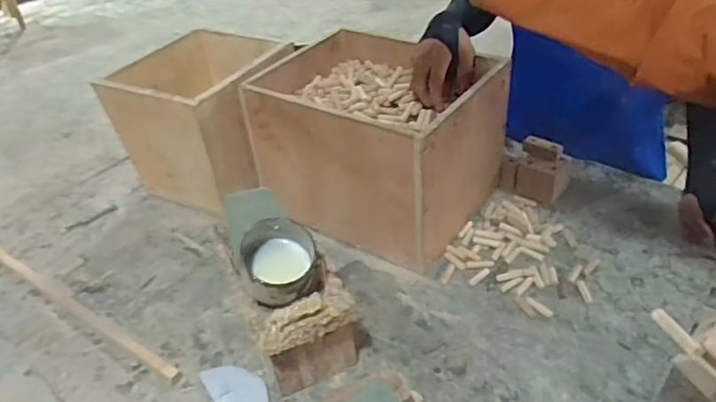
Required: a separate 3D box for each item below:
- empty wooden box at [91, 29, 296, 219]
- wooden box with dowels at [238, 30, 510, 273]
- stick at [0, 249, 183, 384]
[{"bbox_3d":[-0.257,-0.146,1.042,0.262,0.241,0.281,10,41,20],"label":"empty wooden box"},{"bbox_3d":[0.037,-0.103,0.909,0.323,0.219,0.283,20,45,29],"label":"wooden box with dowels"},{"bbox_3d":[-0.448,0.137,0.855,0.544,0.007,0.019,20,46,29],"label":"stick"}]

